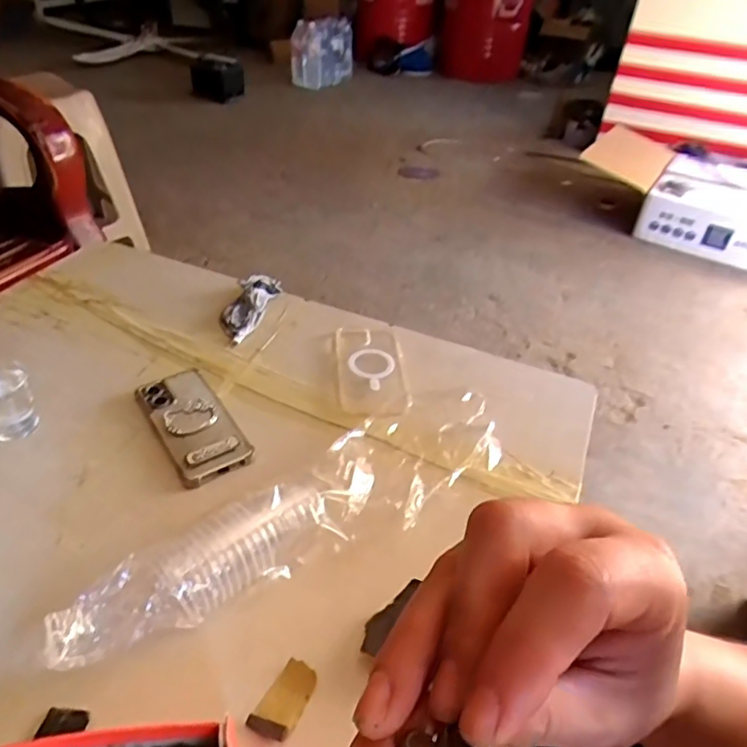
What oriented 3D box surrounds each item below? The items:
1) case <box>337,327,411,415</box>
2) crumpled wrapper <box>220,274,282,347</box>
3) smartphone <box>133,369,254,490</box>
[{"bbox_3d":[-0.003,-0.010,0.715,0.078,0.013,0.166,-2,41,-5],"label":"case"},{"bbox_3d":[-0.176,-0.094,0.793,0.054,0.023,0.137,12,42,11],"label":"crumpled wrapper"},{"bbox_3d":[-0.197,0.054,0.622,0.078,0.018,0.163,-23,47,-27],"label":"smartphone"}]

